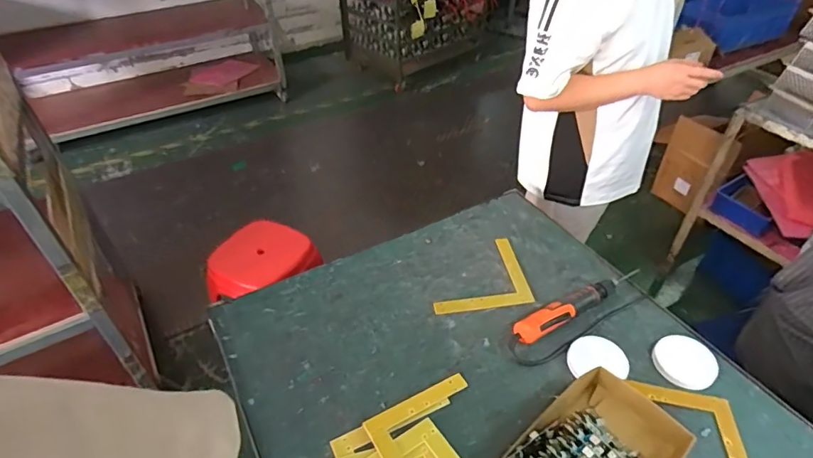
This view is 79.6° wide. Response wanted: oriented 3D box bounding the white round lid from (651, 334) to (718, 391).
[{"bbox_3d":[0.477,0.226,0.836,0.095,0.012,0.096,-1,41,1],"label":"white round lid"}]

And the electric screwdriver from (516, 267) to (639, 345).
[{"bbox_3d":[0.323,0.140,0.919,0.293,0.041,0.049,-21,44,-22],"label":"electric screwdriver"}]

